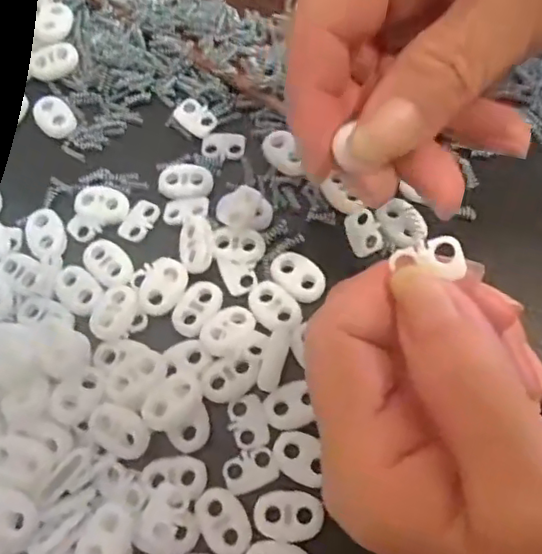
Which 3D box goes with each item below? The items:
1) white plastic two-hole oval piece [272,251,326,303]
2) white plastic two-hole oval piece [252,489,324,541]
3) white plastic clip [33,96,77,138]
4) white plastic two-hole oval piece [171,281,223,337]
[{"bbox_3d":[0.010,0.000,0.226,0.022,0.004,0.016,36,74,17],"label":"white plastic two-hole oval piece"},{"bbox_3d":[0.006,0.077,0.193,0.022,0.004,0.015,2,68,5],"label":"white plastic two-hole oval piece"},{"bbox_3d":[-0.096,-0.071,0.264,0.016,0.004,0.023,-36,70,-10],"label":"white plastic clip"},{"bbox_3d":[-0.028,0.011,0.223,0.014,0.004,0.022,32,73,16],"label":"white plastic two-hole oval piece"}]

